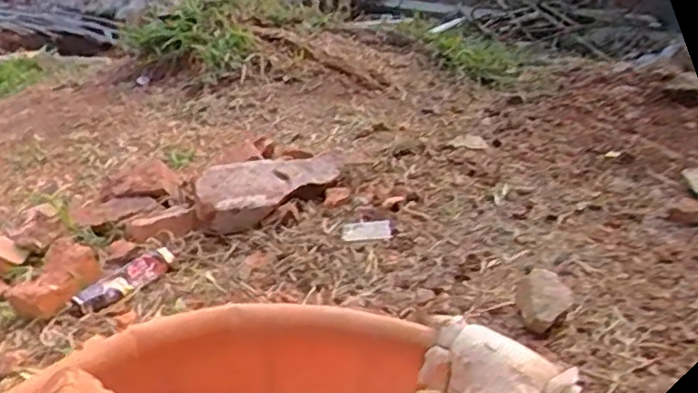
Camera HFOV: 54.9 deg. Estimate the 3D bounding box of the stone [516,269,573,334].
[{"bbox_3d":[0.164,0.086,0.567,0.036,0.036,0.034,-7,20,-19],"label":"stone"}]

